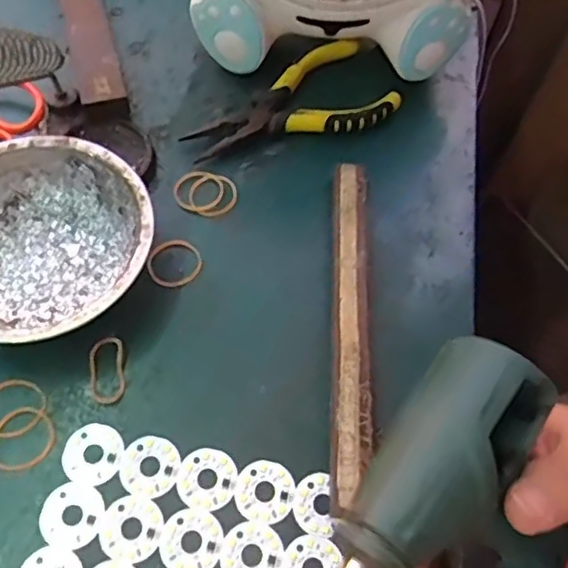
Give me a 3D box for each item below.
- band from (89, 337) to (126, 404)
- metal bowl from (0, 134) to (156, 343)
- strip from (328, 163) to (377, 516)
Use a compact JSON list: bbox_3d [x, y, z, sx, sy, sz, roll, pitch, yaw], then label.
[{"bbox_3d":[-0.099,0.048,0.332,0.020,0.004,0.037,-5,63,-7],"label":"band"},{"bbox_3d":[-0.139,-0.022,0.343,0.123,0.041,0.123,2,63,-3],"label":"metal bowl"},{"bbox_3d":[0.038,0.021,0.345,0.023,0.016,0.206,3,63,-2],"label":"strip"}]

